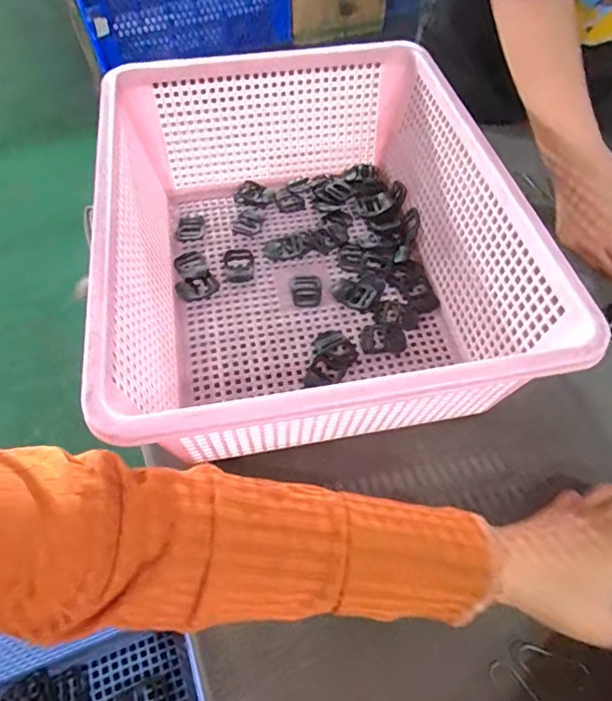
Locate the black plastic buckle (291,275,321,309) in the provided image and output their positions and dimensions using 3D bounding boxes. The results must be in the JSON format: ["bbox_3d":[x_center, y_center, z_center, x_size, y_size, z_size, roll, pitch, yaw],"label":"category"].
[{"bbox_3d":[0.001,-0.056,0.462,0.027,0.004,0.039,-4,56,-3],"label":"black plastic buckle"}]

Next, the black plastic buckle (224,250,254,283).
[{"bbox_3d":[-0.064,-0.083,0.479,0.028,0.004,0.044,-11,57,-8],"label":"black plastic buckle"}]

